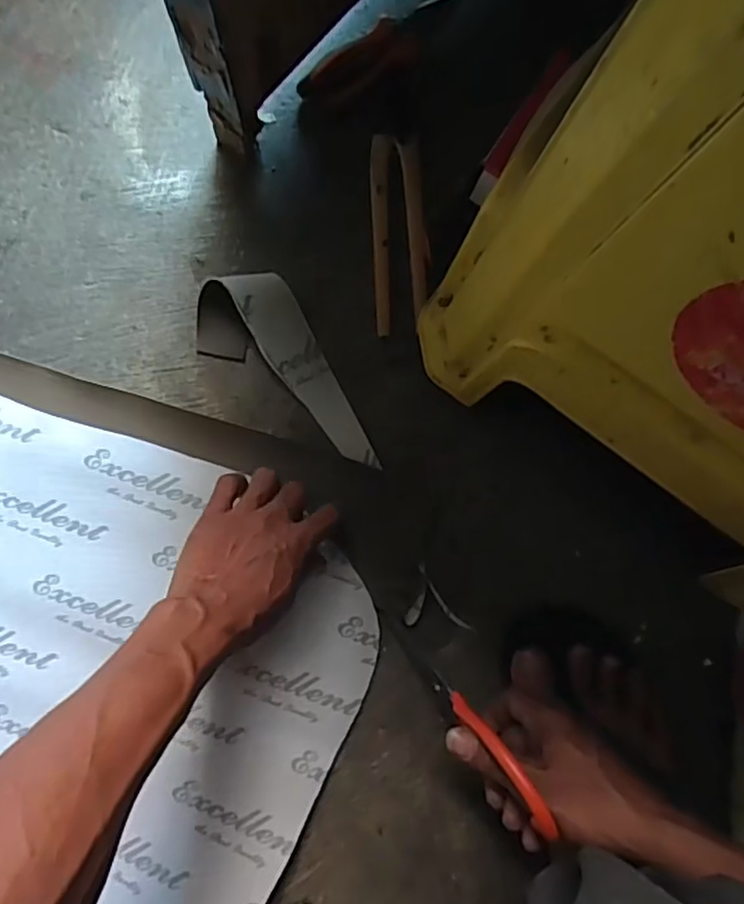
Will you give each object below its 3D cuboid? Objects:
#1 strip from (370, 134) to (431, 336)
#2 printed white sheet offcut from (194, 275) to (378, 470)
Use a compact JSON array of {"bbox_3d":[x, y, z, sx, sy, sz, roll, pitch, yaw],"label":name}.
[{"bbox_3d":[0.024,-0.192,0.559,0.046,0.016,0.178,-2,82,-2],"label":"strip"},{"bbox_3d":[-0.073,-0.054,0.535,0.089,0.042,0.181,-29,84,-5],"label":"printed white sheet offcut"}]

